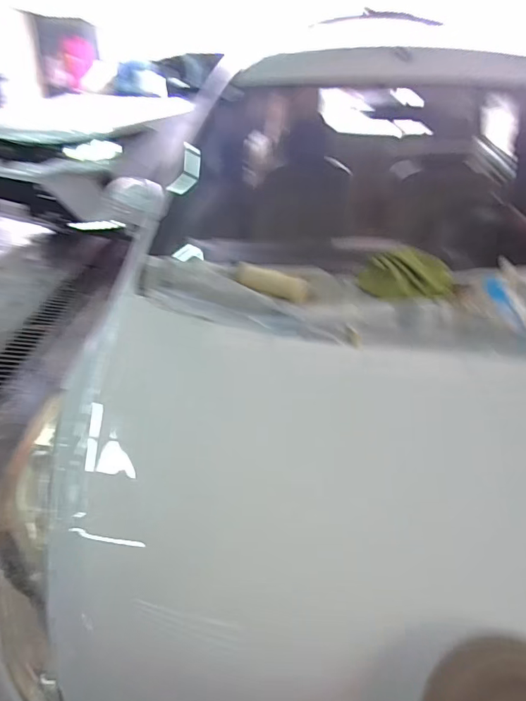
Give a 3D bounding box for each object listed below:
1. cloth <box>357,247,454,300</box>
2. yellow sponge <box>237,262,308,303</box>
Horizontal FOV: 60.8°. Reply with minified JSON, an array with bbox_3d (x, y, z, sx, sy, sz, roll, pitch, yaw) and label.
[{"bbox_3d":[0.309,-0.163,0.969,0.203,0.082,0.105,8,31,9],"label":"cloth"},{"bbox_3d":[0.015,-0.152,1.019,0.170,0.053,0.055,17,34,23],"label":"yellow sponge"}]

